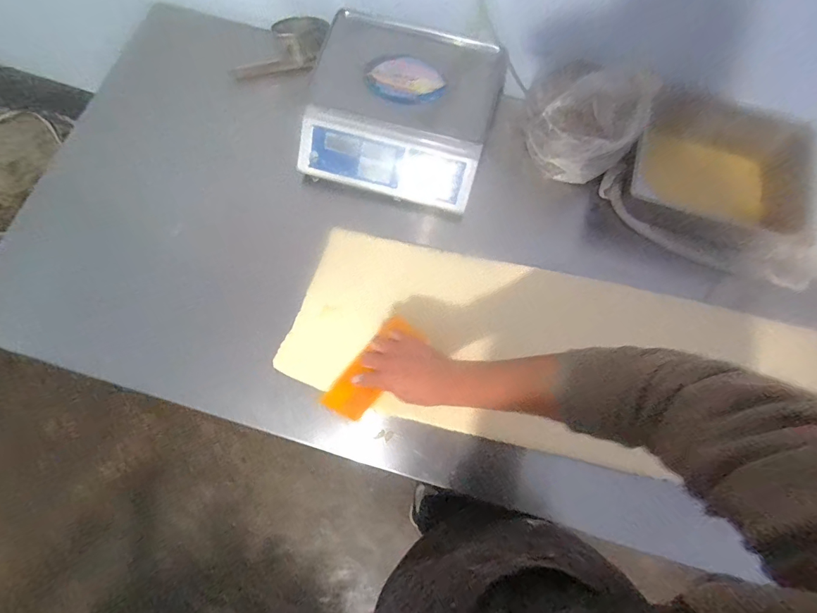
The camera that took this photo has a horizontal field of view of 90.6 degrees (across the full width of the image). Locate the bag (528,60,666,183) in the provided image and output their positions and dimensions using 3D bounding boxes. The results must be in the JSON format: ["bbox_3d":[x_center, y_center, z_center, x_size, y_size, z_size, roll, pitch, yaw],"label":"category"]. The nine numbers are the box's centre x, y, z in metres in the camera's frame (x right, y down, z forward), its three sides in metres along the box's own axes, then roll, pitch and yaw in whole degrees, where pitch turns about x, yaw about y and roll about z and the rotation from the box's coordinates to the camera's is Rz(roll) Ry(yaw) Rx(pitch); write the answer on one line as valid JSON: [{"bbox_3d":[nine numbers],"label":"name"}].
[{"bbox_3d":[0.342,-0.349,0.774,0.209,0.130,0.165,-13,74,-6],"label":"bag"}]

